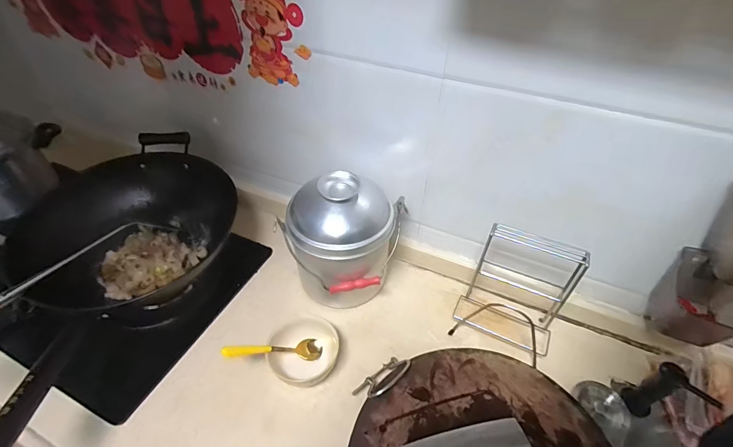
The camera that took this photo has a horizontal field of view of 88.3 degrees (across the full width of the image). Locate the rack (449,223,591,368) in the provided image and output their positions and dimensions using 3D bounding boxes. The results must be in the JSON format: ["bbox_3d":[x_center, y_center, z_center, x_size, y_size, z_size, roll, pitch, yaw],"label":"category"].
[{"bbox_3d":[0.252,0.124,0.647,0.163,0.221,0.104,21,47,20],"label":"rack"}]

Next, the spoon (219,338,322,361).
[{"bbox_3d":[-0.148,0.206,0.611,0.172,0.035,0.026,18,27,-44],"label":"spoon"}]

